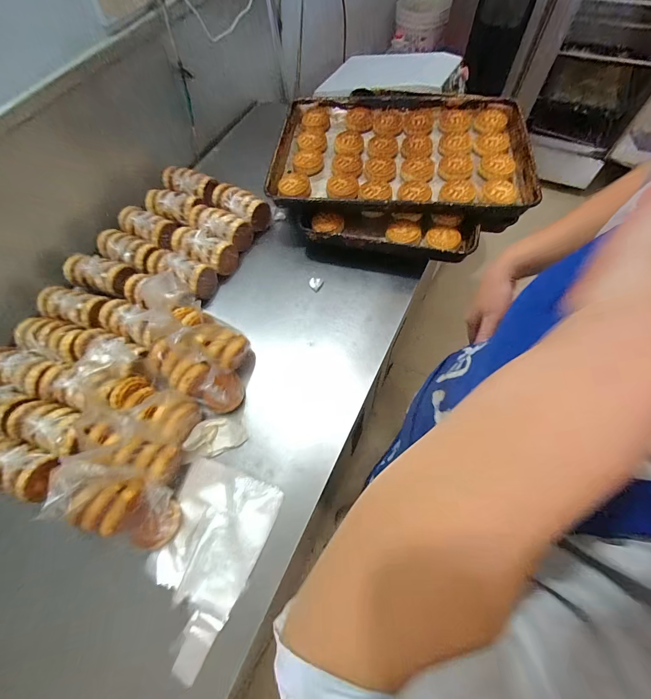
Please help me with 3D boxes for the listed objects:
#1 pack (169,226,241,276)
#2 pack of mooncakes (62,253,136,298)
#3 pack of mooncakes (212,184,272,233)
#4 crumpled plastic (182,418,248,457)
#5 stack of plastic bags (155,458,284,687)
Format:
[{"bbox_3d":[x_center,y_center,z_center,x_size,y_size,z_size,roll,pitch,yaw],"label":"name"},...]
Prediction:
[{"bbox_3d":[-0.302,-0.236,0.759,0.159,0.066,0.079,16,67,13],"label":"pack"},{"bbox_3d":[-0.540,-0.184,0.743,0.161,0.065,0.068,12,66,11],"label":"pack of mooncakes"},{"bbox_3d":[-0.230,-0.371,0.831,0.152,0.078,0.086,28,70,17],"label":"pack of mooncakes"},{"bbox_3d":[-0.204,0.163,0.587,0.100,0.028,0.067,-1,64,5],"label":"crumpled plastic"},{"bbox_3d":[-0.199,0.335,0.503,0.170,0.024,0.267,15,67,12],"label":"stack of plastic bags"}]

